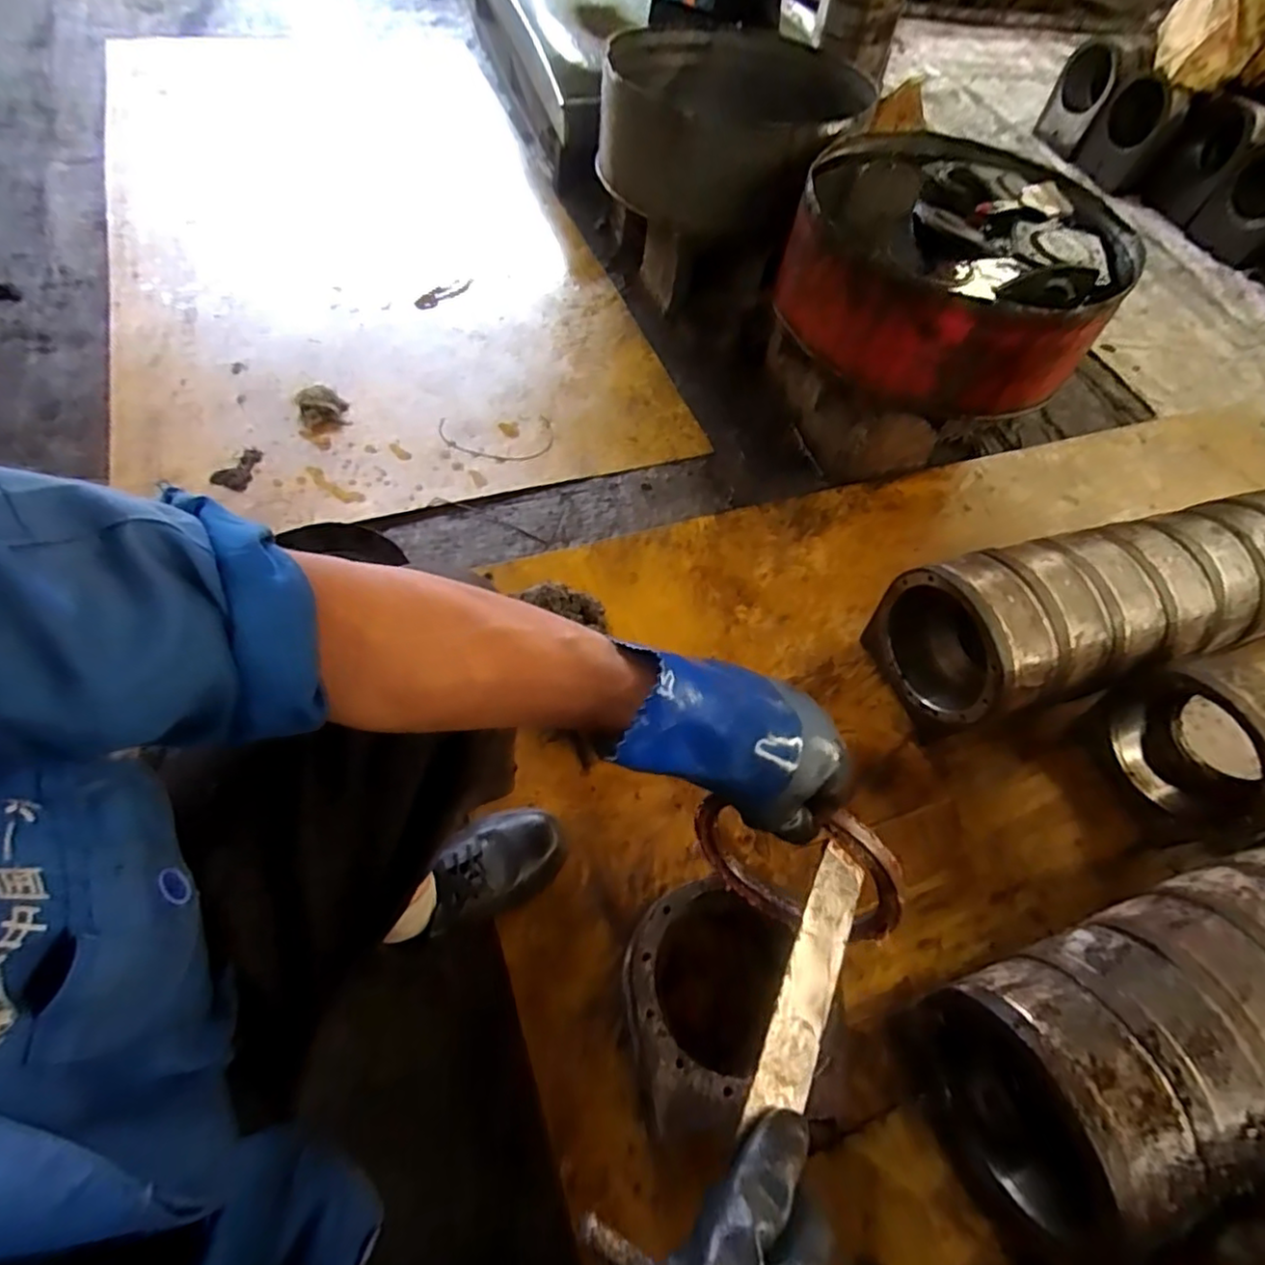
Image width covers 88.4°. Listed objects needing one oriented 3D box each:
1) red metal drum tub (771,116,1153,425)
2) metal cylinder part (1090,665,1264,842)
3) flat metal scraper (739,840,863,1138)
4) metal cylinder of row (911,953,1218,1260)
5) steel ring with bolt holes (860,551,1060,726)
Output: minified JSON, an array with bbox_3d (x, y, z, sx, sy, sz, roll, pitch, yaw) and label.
[{"bbox_3d":[0.562,-0.645,1.169,0.558,0.203,0.490,20,58,4],"label":"red metal drum tub"},{"bbox_3d":[0.774,0.167,0.901,0.124,0.248,0.225,-9,60,-13],"label":"metal cylinder part"},{"bbox_3d":[0.101,0.191,0.364,0.035,0.004,0.159,44,48,-7],"label":"flat metal scraper"},{"bbox_3d":[0.405,0.468,0.658,0.113,0.245,0.227,-15,61,-16],"label":"metal cylinder of row"},{"bbox_3d":[0.468,0.025,0.942,0.135,0.235,0.218,-20,63,-16],"label":"steel ring with bolt holes"}]

